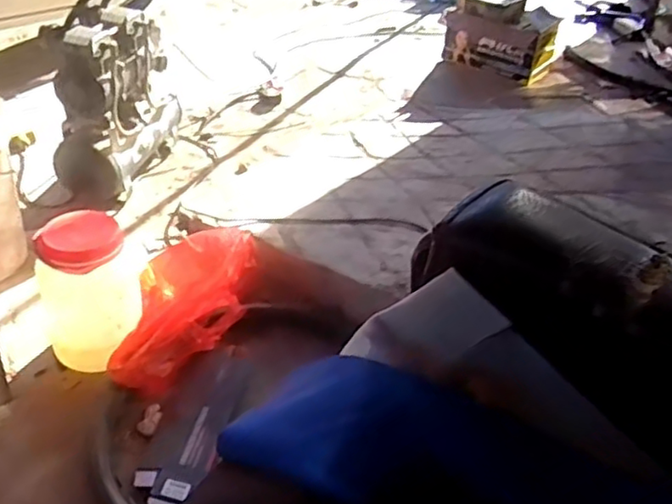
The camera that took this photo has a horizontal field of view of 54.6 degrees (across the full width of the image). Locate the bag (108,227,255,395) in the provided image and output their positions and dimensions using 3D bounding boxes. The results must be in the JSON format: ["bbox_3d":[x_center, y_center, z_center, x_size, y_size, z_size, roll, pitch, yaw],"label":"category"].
[{"bbox_3d":[-0.286,0.101,1.274,0.176,0.151,0.410,15,50,17],"label":"bag"}]

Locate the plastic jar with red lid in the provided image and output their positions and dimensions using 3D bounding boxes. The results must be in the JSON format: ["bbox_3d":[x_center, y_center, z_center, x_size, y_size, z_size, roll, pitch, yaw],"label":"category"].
[{"bbox_3d":[-0.433,0.078,1.165,0.164,0.269,0.149,-9,40,-18],"label":"plastic jar with red lid"}]

